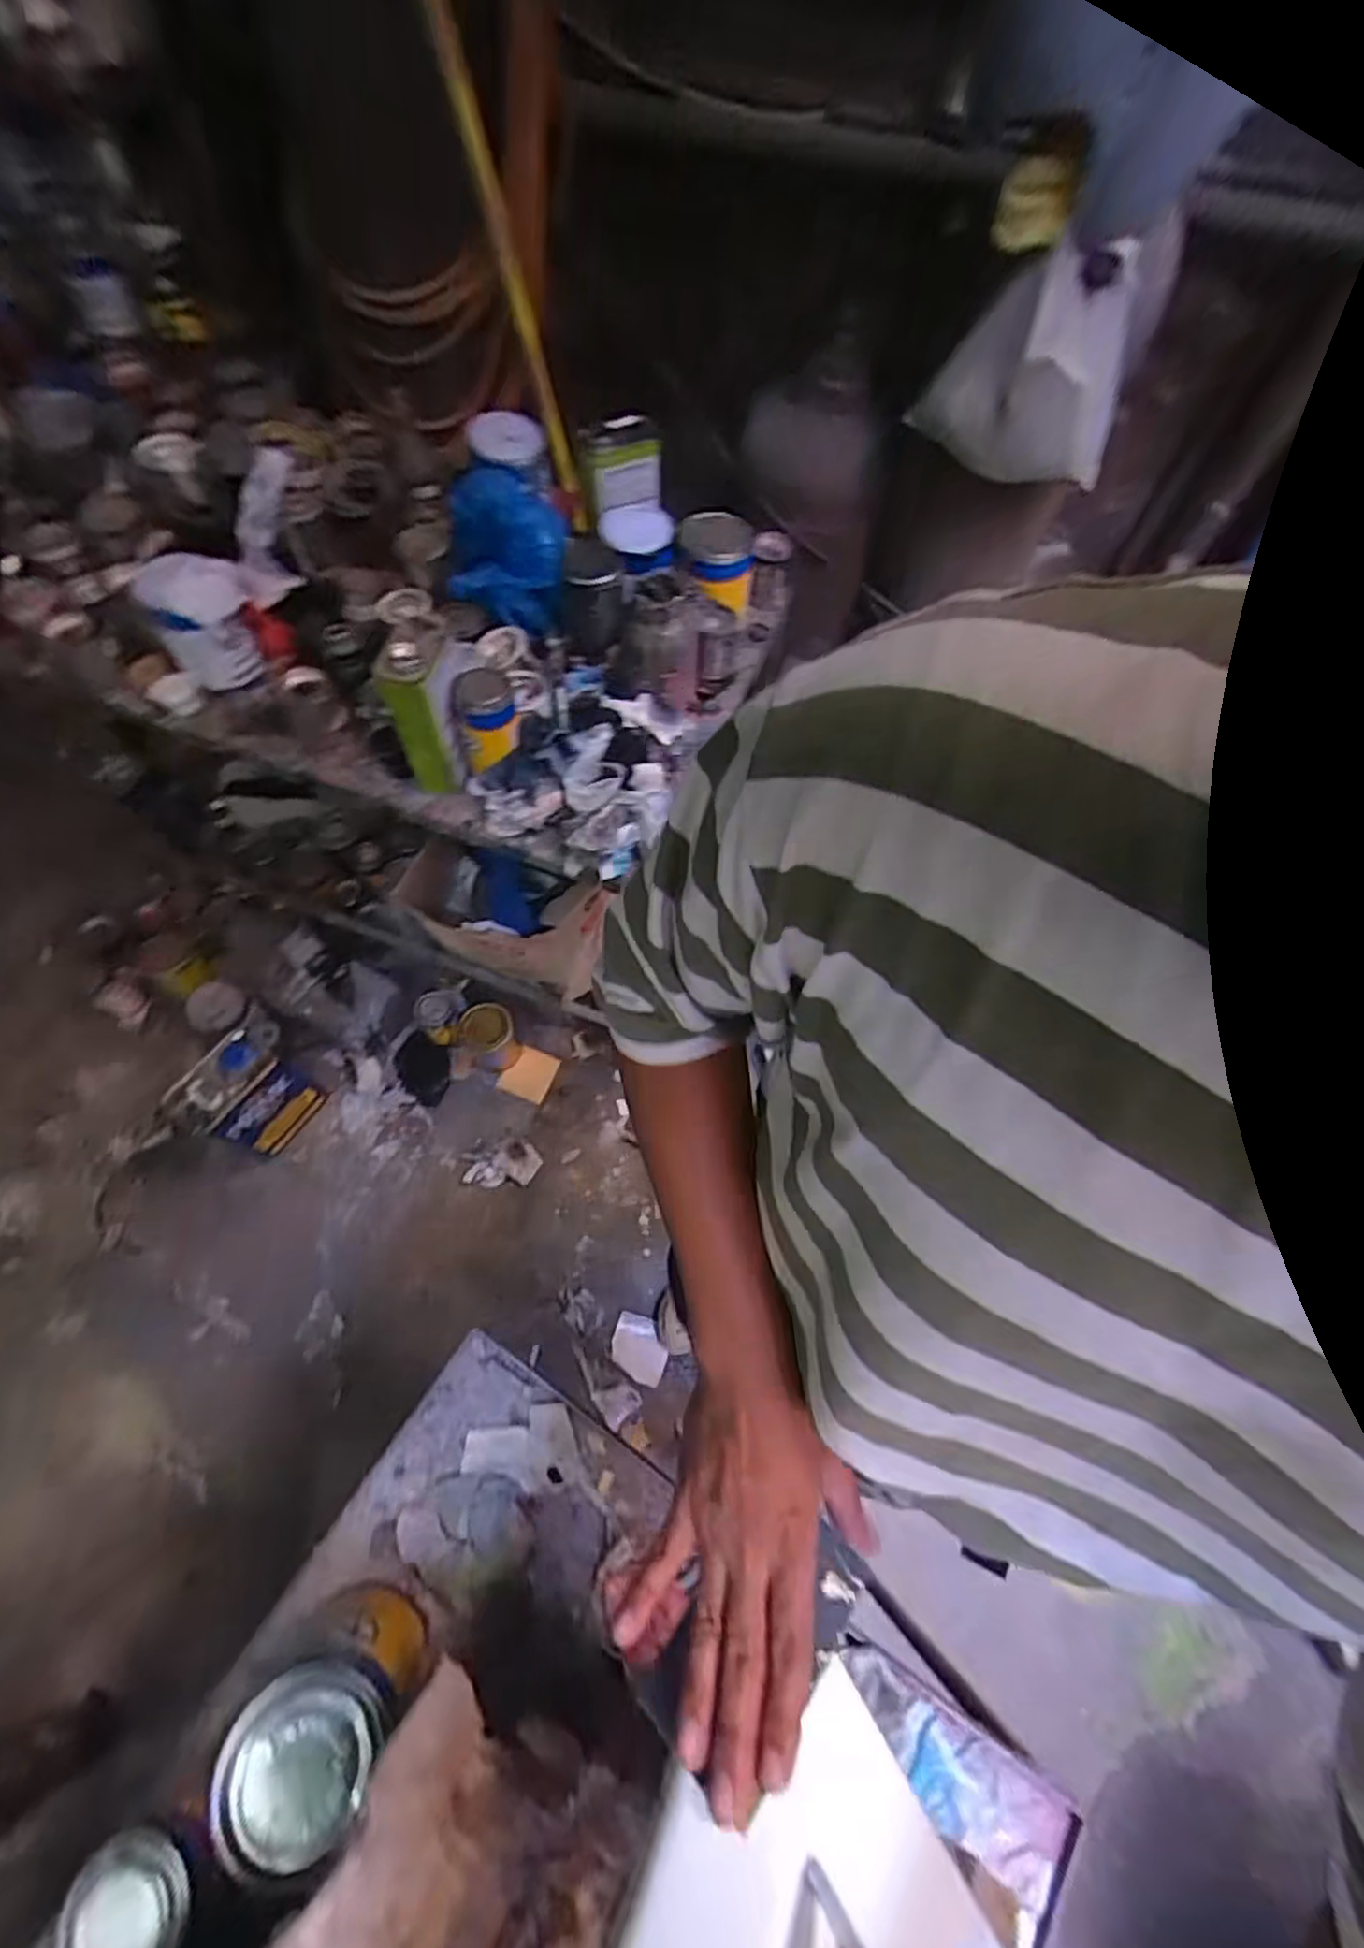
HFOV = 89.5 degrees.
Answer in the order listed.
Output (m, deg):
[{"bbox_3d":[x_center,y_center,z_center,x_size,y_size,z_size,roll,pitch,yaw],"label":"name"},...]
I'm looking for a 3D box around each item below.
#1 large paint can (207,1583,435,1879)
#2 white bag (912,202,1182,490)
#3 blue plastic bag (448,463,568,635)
[{"bbox_3d":[-0.250,0.523,0.495,0.099,0.135,0.100,1,64,-2],"label":"large paint can"},{"bbox_3d":[0.460,-0.761,0.865,0.297,0.225,0.074,-13,65,-9],"label":"white bag"},{"bbox_3d":[-0.237,-0.578,0.927,0.154,0.110,0.168,-5,64,-5],"label":"blue plastic bag"}]

